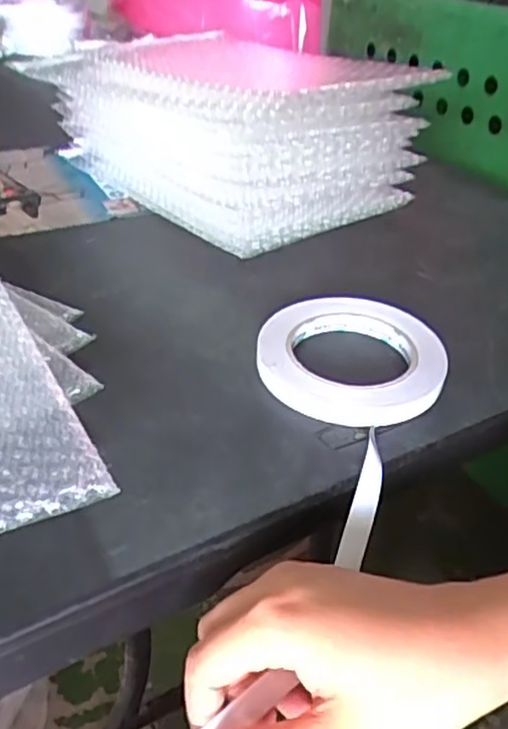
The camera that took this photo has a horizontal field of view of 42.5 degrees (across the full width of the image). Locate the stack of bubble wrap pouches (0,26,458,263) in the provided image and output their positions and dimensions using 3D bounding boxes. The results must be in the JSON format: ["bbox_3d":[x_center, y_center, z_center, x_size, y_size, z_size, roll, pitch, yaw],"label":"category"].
[{"bbox_3d":[-0.032,-0.217,0.598,0.199,0.128,0.306,-26,44,-34],"label":"stack of bubble wrap pouches"}]

